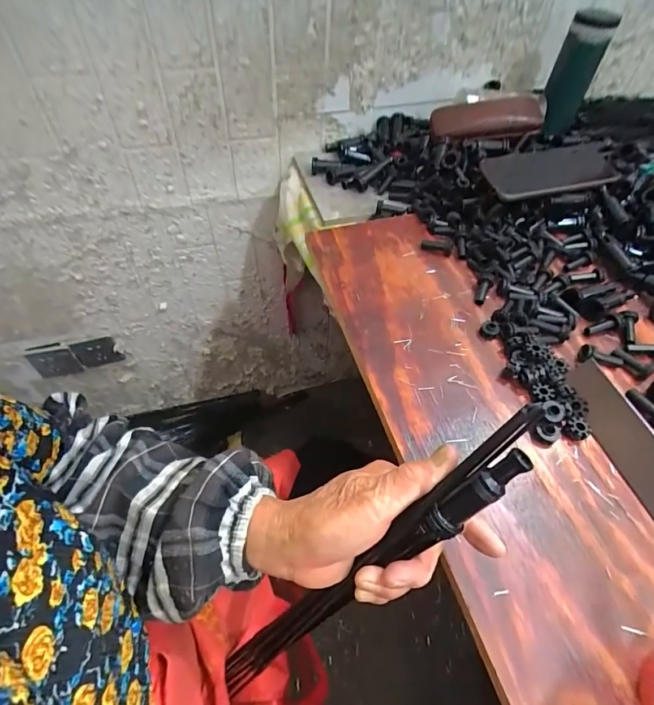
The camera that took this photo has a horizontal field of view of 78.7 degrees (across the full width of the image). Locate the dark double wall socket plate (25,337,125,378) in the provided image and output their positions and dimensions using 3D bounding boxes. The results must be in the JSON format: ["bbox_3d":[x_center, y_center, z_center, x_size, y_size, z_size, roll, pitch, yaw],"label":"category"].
[{"bbox_3d":[-0.542,0.009,0.860,0.162,0.095,0.017,-14,54,-12],"label":"dark double wall socket plate"}]

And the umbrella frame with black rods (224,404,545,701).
[{"bbox_3d":[0.016,0.161,0.278,0.024,0.348,0.026,8,39,-46],"label":"umbrella frame with black rods"}]

